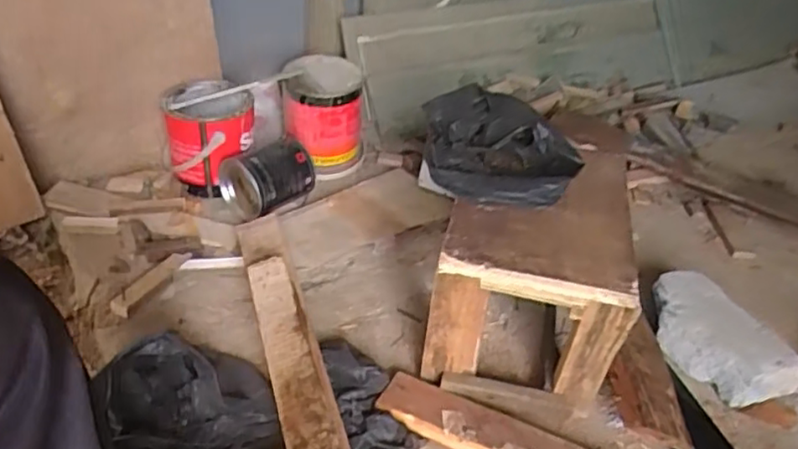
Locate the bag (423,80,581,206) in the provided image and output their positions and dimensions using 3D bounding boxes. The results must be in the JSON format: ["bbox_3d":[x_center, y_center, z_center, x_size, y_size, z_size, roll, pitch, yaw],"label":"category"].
[{"bbox_3d":[0.130,-0.100,0.869,0.209,0.089,0.162,11,37,6],"label":"bag"}]

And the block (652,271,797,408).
[{"bbox_3d":[0.449,0.164,0.940,0.116,0.073,0.214,-19,43,-30],"label":"block"}]

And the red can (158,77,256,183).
[{"bbox_3d":[-0.332,-0.153,1.161,0.151,0.150,0.154,-4,38,-14],"label":"red can"}]

